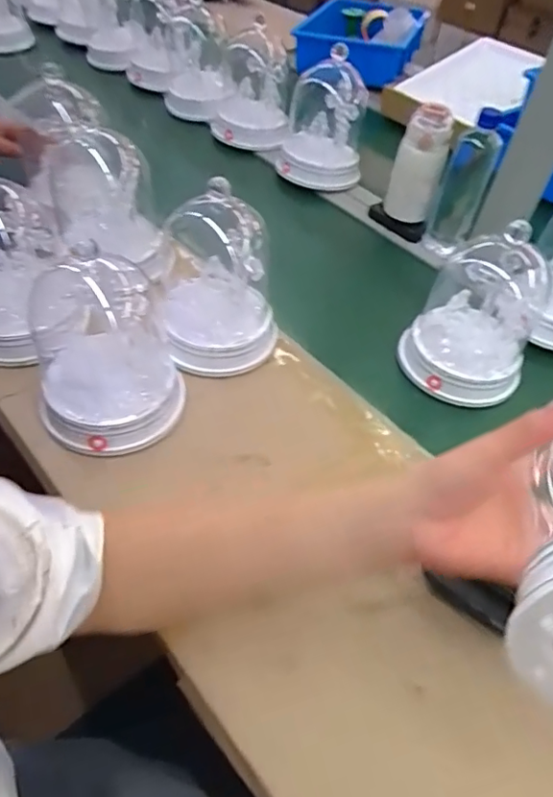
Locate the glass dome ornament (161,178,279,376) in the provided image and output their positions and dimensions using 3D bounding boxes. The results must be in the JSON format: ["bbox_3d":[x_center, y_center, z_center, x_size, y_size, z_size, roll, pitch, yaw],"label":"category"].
[{"bbox_3d":[-0.065,-0.135,0.619,0.140,0.176,0.121,0,50,-6],"label":"glass dome ornament"}]

